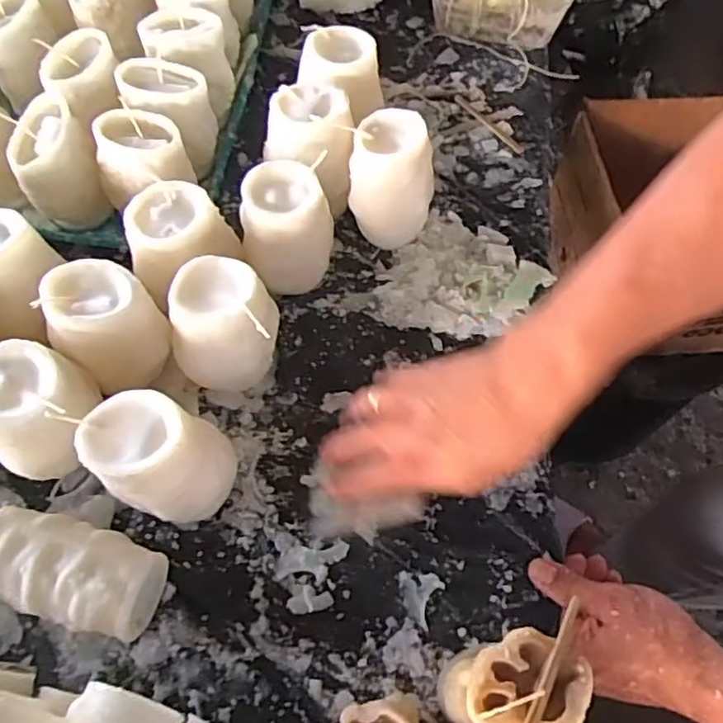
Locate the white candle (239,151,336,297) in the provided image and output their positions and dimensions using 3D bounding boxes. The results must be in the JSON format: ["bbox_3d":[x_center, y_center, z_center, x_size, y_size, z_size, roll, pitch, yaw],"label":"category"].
[{"bbox_3d":[-0.060,-0.109,0.540,0.073,0.102,0.069,-7,62,-6],"label":"white candle"}]

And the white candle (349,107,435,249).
[{"bbox_3d":[0.028,-0.154,0.568,0.072,0.106,0.072,7,62,1],"label":"white candle"}]

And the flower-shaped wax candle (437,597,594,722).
[{"bbox_3d":[0.089,0.197,0.385,0.073,0.083,0.060,-6,62,-6],"label":"flower-shaped wax candle"}]

